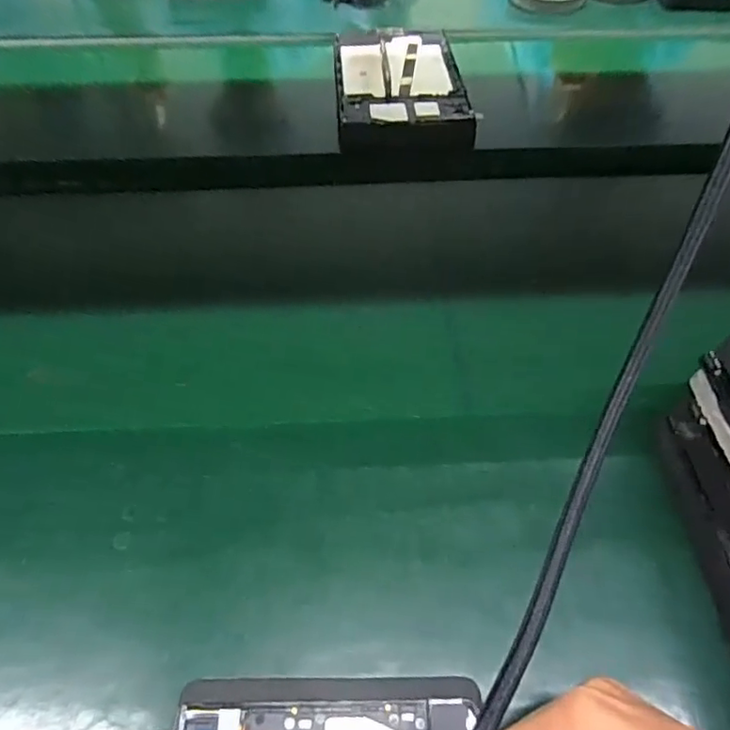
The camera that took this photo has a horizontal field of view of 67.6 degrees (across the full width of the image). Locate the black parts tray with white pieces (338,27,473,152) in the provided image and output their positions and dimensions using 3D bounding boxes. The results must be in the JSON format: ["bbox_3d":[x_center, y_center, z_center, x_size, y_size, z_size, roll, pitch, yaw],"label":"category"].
[{"bbox_3d":[0.041,-0.349,0.683,0.153,0.038,0.239,-3,53,-2],"label":"black parts tray with white pieces"}]

